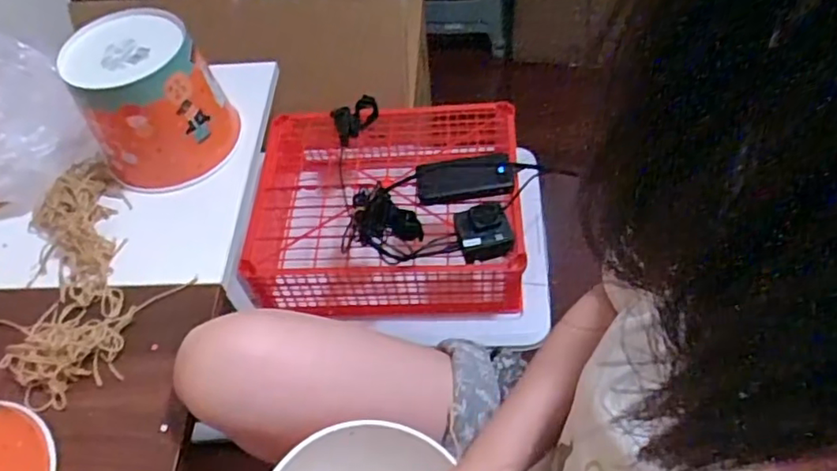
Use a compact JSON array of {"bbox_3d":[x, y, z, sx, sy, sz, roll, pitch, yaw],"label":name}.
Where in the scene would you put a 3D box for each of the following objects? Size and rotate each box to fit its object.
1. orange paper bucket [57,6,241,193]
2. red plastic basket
[{"bbox_3d":[-0.297,-0.152,0.657,0.137,0.141,0.132,-2,54,3],"label":"orange paper bucket"},{"bbox_3d":[-0.051,-0.059,1.071,0.456,0.186,0.372,-1,54,4],"label":"red plastic basket"}]

